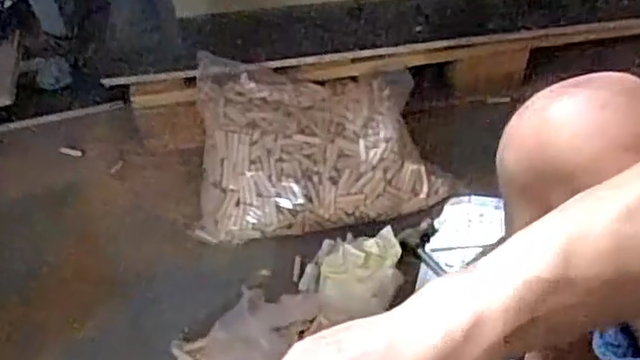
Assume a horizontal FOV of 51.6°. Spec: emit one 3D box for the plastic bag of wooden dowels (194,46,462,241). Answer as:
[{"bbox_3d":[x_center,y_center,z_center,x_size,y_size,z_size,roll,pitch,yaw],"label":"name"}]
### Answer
[{"bbox_3d":[-0.003,-0.056,0.979,0.368,0.160,0.230,-6,51,-3],"label":"plastic bag of wooden dowels"}]

